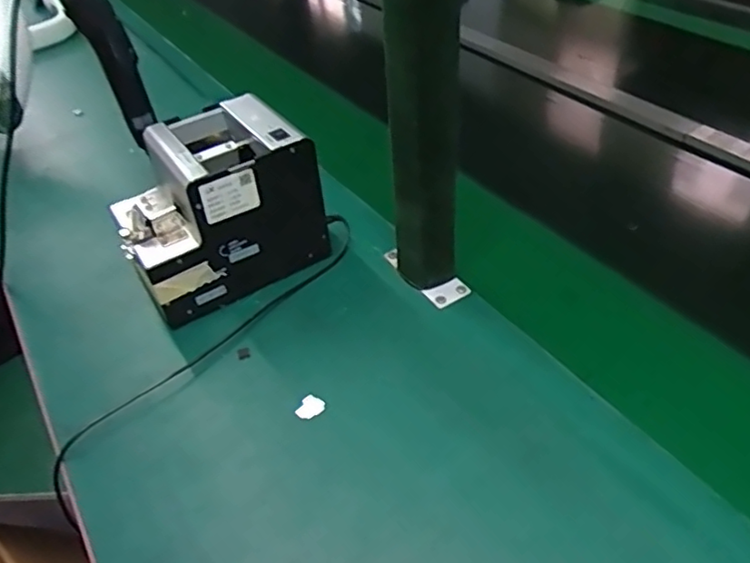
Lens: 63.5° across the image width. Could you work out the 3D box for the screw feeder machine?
[{"bbox_3d":[-0.162,-0.073,0.606,0.186,0.145,0.131,-29,47,-23],"label":"screw feeder machine"}]

